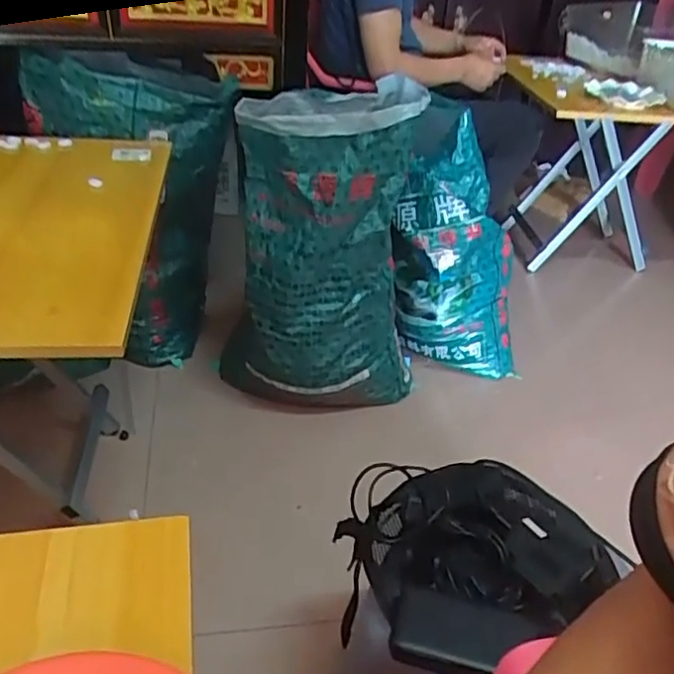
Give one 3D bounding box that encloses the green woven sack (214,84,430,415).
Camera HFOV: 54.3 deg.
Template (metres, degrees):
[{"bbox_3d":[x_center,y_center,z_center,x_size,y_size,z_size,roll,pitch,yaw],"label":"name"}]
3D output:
[{"bbox_3d":[-0.012,-0.140,1.206,0.352,0.579,0.217,-11,39,-23],"label":"green woven sack"}]

